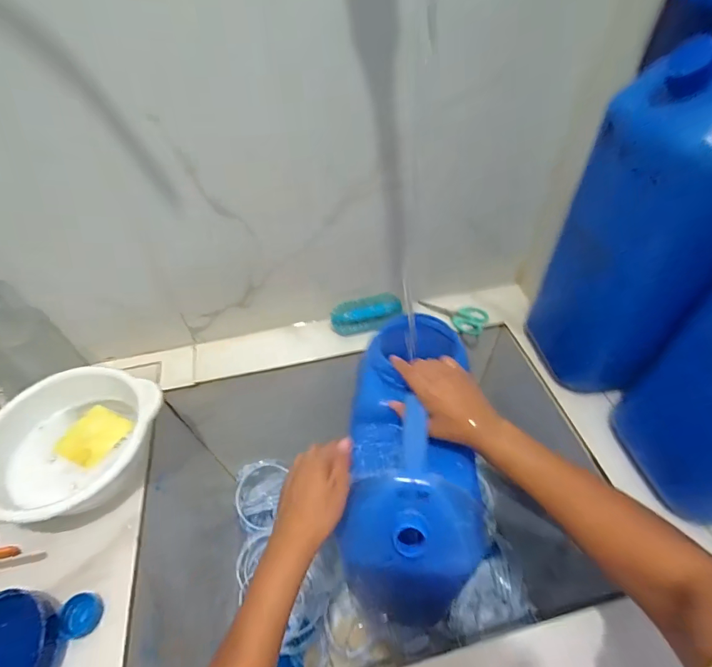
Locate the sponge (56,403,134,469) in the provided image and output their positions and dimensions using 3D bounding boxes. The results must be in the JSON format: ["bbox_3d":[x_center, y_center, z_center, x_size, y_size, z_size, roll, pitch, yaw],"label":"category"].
[{"bbox_3d":[-0.353,0.138,0.549,0.066,0.013,0.076,26,49,1],"label":"sponge"}]

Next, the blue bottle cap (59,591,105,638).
[{"bbox_3d":[-0.296,0.303,0.439,0.036,0.017,0.039,-1,48,1],"label":"blue bottle cap"}]

